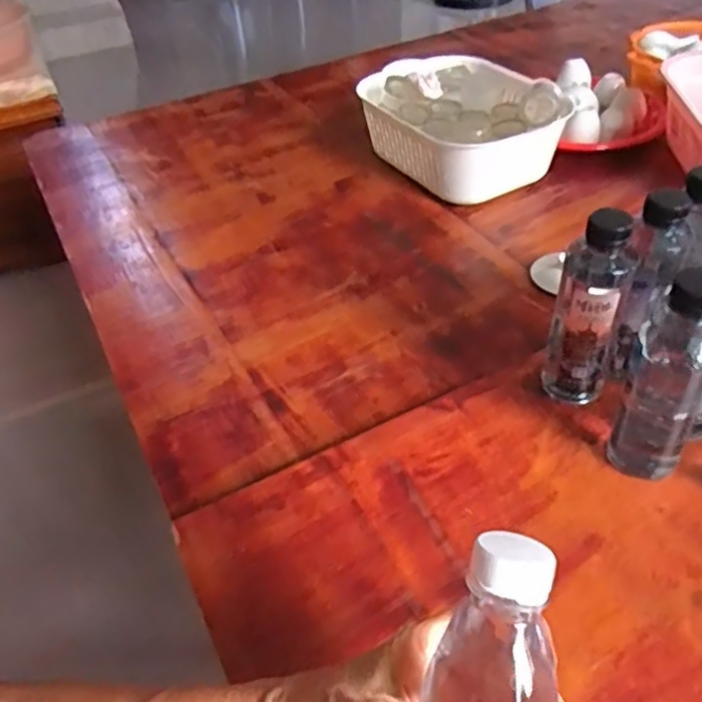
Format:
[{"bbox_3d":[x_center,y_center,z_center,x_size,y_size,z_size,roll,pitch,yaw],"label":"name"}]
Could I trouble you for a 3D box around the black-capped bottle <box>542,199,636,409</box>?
[{"bbox_3d":[0.194,-0.024,0.530,0.052,0.191,0.050,11,46,18],"label":"black-capped bottle"}]

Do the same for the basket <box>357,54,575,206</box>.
[{"bbox_3d":[0.164,-0.326,0.920,0.226,0.109,0.280,-21,45,-15],"label":"basket"}]

